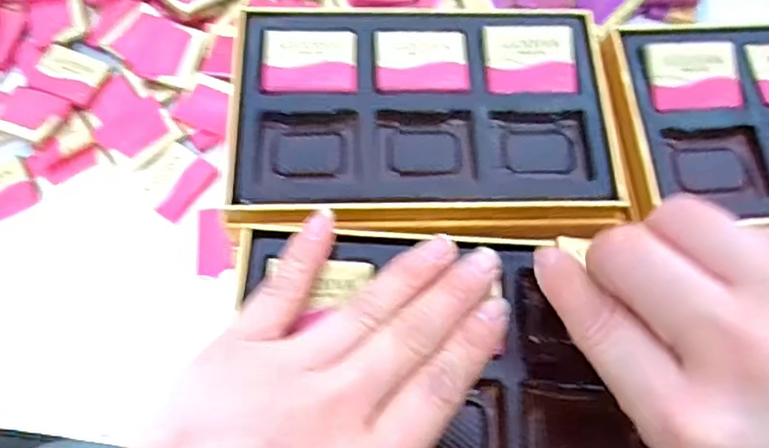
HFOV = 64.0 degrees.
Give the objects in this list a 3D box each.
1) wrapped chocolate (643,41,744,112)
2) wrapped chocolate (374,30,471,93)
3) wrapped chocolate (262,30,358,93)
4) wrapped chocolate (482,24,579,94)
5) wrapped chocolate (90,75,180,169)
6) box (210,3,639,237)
[{"bbox_3d":[0.137,-0.066,0.272,0.040,0.006,0.033,-4,68,-3],"label":"wrapped chocolate"},{"bbox_3d":[0.017,-0.073,0.273,0.041,0.004,0.032,-2,68,-3],"label":"wrapped chocolate"},{"bbox_3d":[-0.033,-0.073,0.271,0.041,0.004,0.032,-1,68,-2],"label":"wrapped chocolate"},{"bbox_3d":[0.065,-0.074,0.274,0.041,0.006,0.034,-3,68,-3],"label":"wrapped chocolate"},{"bbox_3d":[-0.148,-0.059,0.355,0.052,0.005,0.036,40,72,14],"label":"wrapped chocolate"},{"bbox_3d":[0.017,-0.049,0.264,0.160,0.019,0.111,1,68,-1],"label":"box"}]

